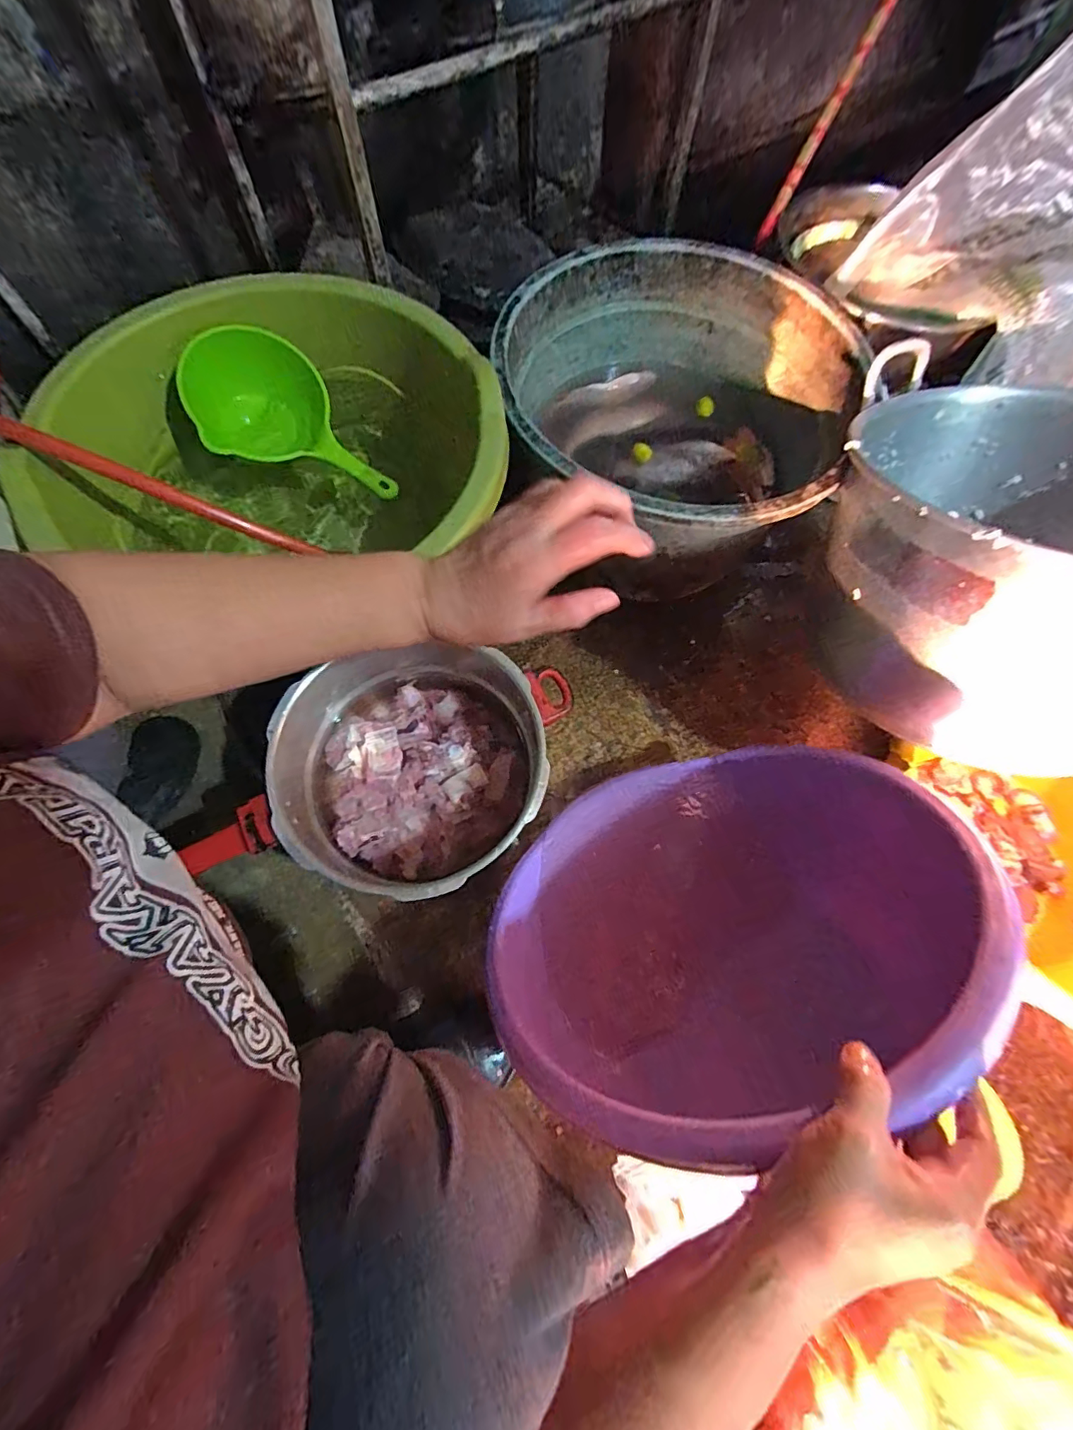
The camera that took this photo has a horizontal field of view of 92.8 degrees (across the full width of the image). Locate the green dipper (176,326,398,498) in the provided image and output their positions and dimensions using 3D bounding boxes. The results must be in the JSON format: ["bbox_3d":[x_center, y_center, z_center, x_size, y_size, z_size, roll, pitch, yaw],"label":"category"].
[{"bbox_3d":[-0.323,-0.361,0.677,0.273,0.109,0.168,43,73,-2],"label":"green dipper"}]

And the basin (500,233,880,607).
[{"bbox_3d":[0.186,-0.410,0.724,0.459,0.196,0.437,1,69,-2],"label":"basin"}]

